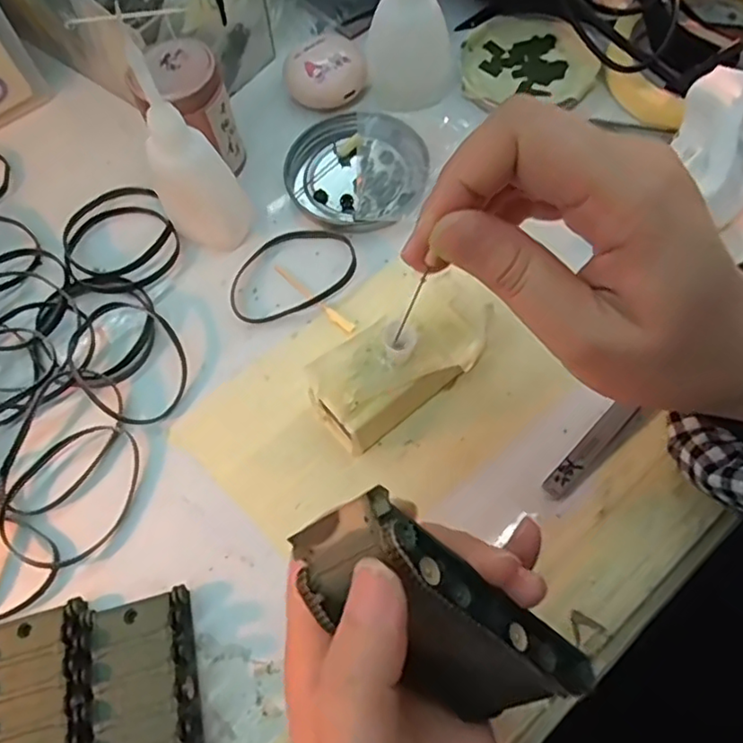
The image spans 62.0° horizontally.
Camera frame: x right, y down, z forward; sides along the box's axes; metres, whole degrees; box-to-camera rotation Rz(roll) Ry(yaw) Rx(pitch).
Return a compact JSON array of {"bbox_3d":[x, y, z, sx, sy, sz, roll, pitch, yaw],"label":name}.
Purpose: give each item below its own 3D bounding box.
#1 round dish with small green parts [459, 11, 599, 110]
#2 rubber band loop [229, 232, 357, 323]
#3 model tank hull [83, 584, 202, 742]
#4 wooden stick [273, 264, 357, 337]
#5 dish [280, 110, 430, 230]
[{"bbox_3d":[0.093,-0.187,0.373,0.077,0.015,0.070,-1,67,2],"label":"round dish with small green parts"},{"bbox_3d":[-0.042,-0.053,0.326,0.070,0.004,0.048,-18,67,-5],"label":"rubber band loop"},{"bbox_3d":[-0.085,0.137,0.235,0.041,0.021,0.097,-14,67,-3],"label":"model tank hull"},{"bbox_3d":[-0.030,-0.038,0.319,0.059,0.004,0.006,41,74,18],"label":"wooden stick"},{"bbox_3d":[-0.008,-0.114,0.348,0.083,0.007,0.076,-1,67,2],"label":"dish"}]

